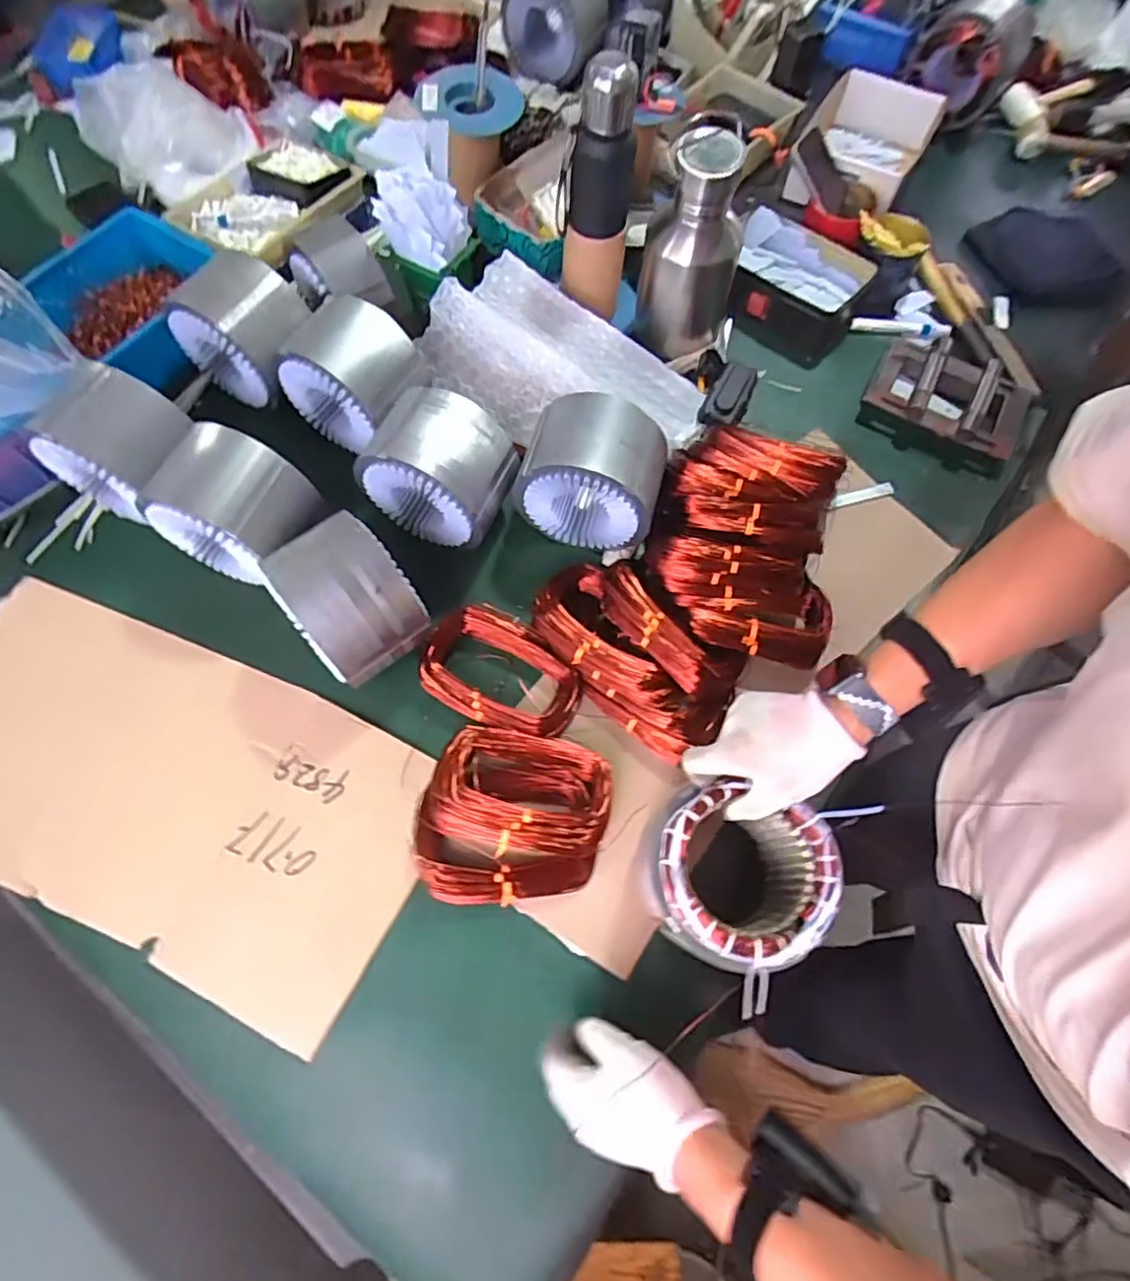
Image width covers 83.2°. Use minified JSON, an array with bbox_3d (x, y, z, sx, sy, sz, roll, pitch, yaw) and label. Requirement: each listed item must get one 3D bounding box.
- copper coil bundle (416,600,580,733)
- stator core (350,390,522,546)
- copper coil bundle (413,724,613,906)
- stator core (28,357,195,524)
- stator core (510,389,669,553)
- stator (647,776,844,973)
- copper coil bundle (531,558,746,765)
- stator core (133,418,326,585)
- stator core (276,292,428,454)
[{"bbox_3d":[-0.069,0.034,0.700,0.178,0.041,0.121,24,69,7],"label":"copper coil bundle"},{"bbox_3d":[-0.140,-0.197,0.714,0.159,0.138,0.117,23,69,7],"label":"stator core"},{"bbox_3d":[-0.050,0.176,0.631,0.181,0.068,0.181,1,68,-2],"label":"copper coil bundle"},{"bbox_3d":[-0.499,-0.220,0.721,0.144,0.140,0.115,24,69,7],"label":"stator core"},{"bbox_3d":[0.032,-0.187,0.721,0.152,0.143,0.107,15,68,4],"label":"stator core"},{"bbox_3d":[0.145,0.208,0.551,0.147,0.134,0.131,16,68,4],"label":"stator"},{"bbox_3d":[0.077,0.006,0.689,0.138,0.072,0.247,-41,75,-16],"label":"copper coil bundle"},{"bbox_3d":[-0.356,-0.143,0.697,0.156,0.125,0.121,26,69,8],"label":"stator core"},{"bbox_3d":[-0.251,-0.316,0.768,0.147,0.124,0.114,28,70,9],"label":"stator core"}]

